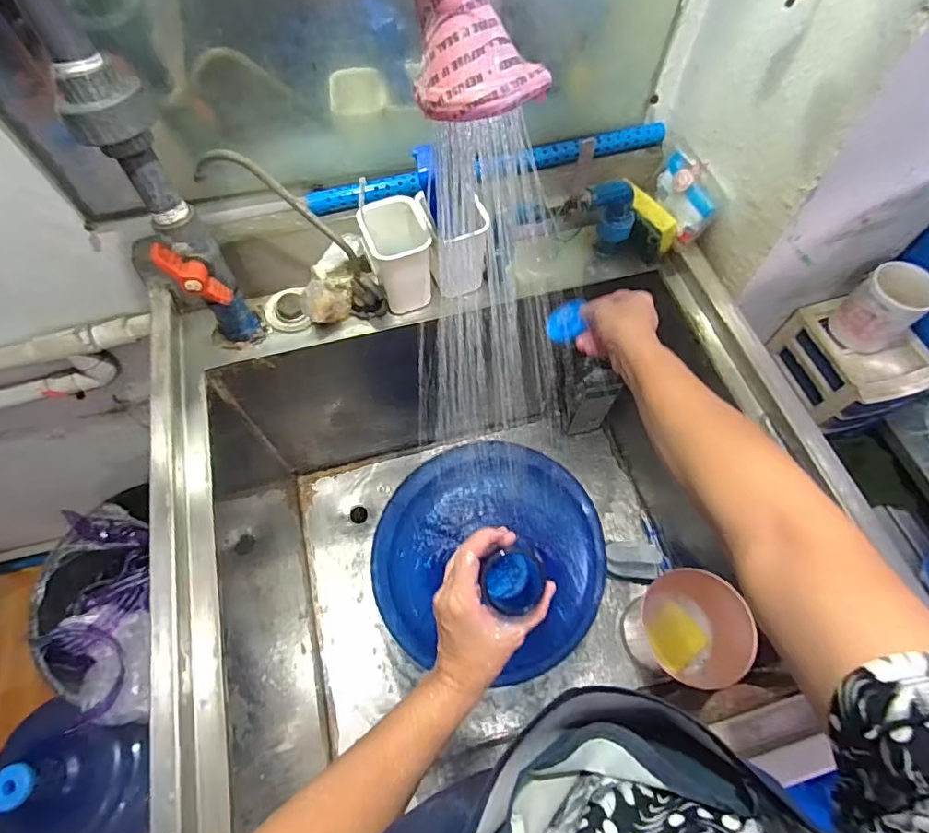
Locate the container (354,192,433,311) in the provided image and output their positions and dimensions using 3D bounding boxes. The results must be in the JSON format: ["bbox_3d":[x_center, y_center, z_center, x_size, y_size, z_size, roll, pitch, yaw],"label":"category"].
[{"bbox_3d":[-0.080,-0.198,0.641,0.081,0.100,0.091,-9,64,-4],"label":"container"}]

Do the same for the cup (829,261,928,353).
[{"bbox_3d":[0.554,-0.143,0.685,0.075,0.090,0.079,0,64,0],"label":"cup"}]

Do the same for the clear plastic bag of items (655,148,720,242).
[{"bbox_3d":[0.292,-0.292,0.674,0.047,0.063,0.113,-9,64,-4],"label":"clear plastic bag of items"}]

